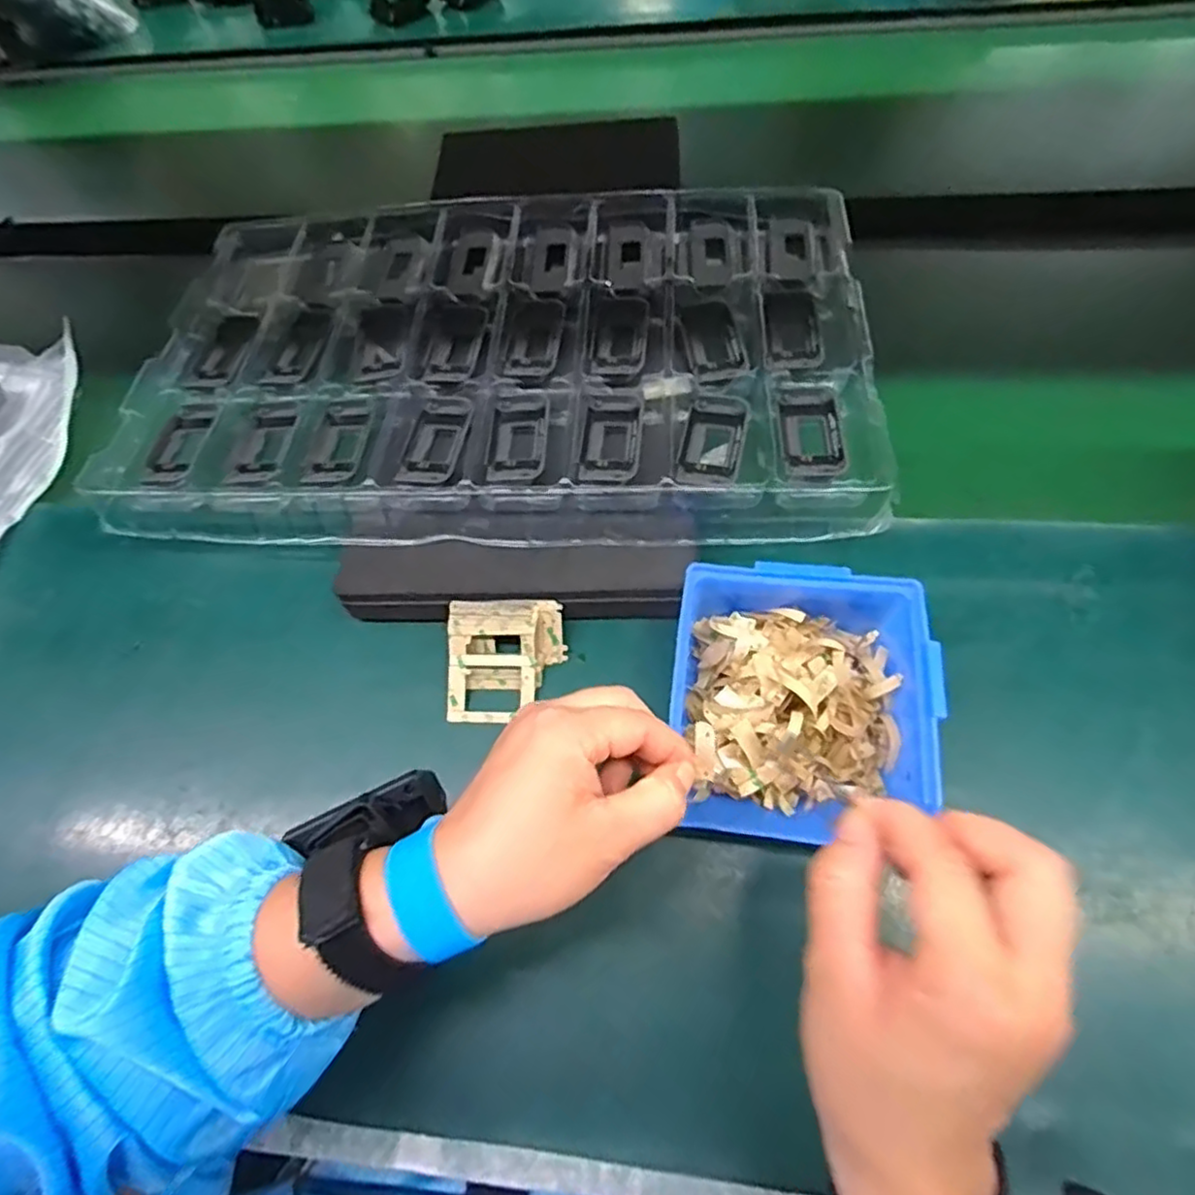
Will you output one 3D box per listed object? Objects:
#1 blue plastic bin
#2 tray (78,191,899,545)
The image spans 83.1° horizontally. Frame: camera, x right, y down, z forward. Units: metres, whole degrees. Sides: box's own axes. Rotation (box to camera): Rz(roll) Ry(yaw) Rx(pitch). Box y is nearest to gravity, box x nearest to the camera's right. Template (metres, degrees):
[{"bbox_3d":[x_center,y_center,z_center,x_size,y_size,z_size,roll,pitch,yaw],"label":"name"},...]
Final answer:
[{"bbox_3d":[0.102,0.055,0.353,0.123,0.058,0.134,6,69,5],"label":"blue plastic bin"},{"bbox_3d":[-0.075,-0.171,0.489,0.516,0.045,0.348,0,62,5],"label":"tray"}]

